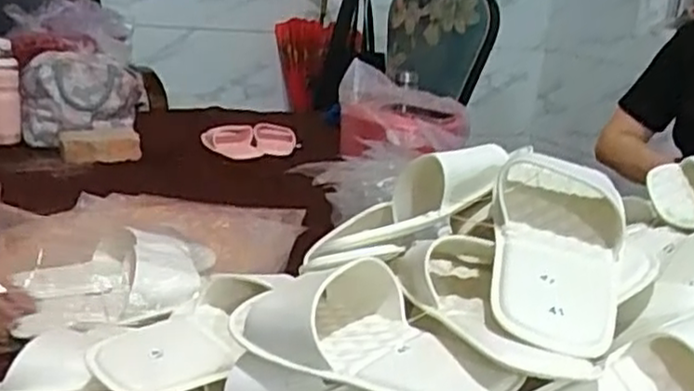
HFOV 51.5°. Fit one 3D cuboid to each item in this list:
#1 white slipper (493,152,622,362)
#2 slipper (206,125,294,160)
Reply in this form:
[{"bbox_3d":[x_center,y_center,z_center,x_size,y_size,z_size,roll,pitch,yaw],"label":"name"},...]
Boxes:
[{"bbox_3d":[0.150,0.027,0.511,0.091,0.049,0.215,9,32,14],"label":"white slipper"},{"bbox_3d":[-0.220,-0.130,1.741,0.242,0.080,0.066,-6,20,-33],"label":"slipper"}]

